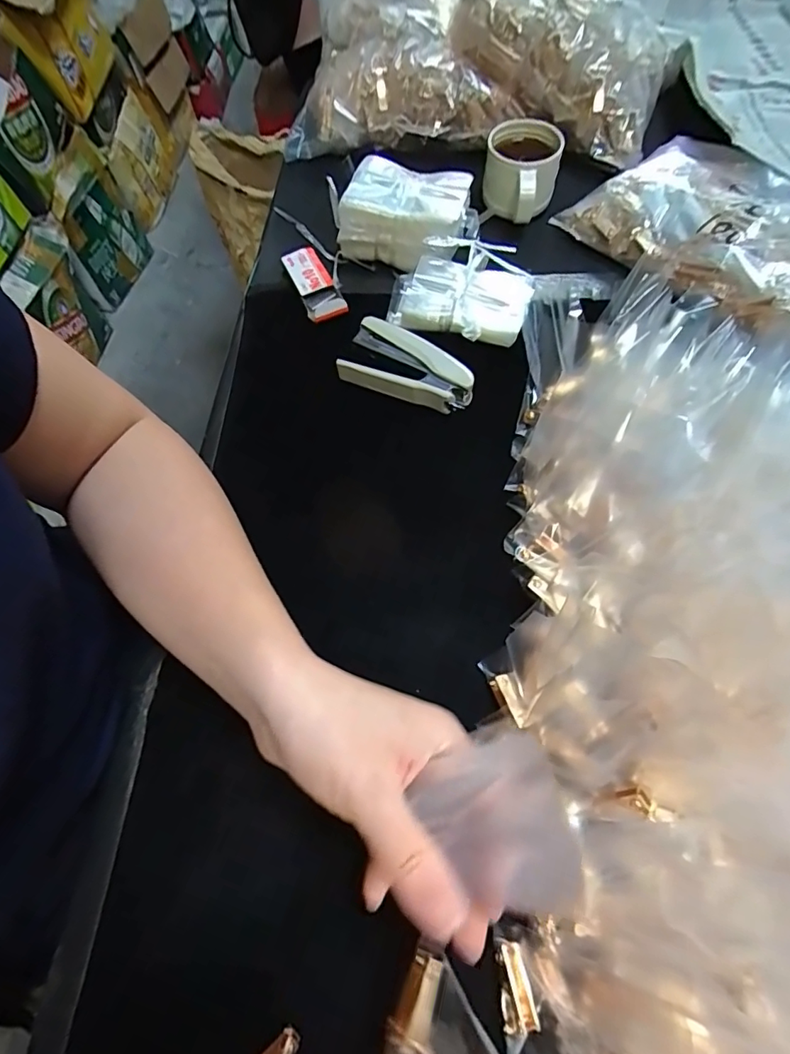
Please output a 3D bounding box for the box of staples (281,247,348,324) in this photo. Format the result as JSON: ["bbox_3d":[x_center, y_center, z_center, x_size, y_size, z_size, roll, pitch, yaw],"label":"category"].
[{"bbox_3d":[-0.068,-0.202,0.426,0.030,0.010,0.084,-22,65,-7],"label":"box of staples"}]

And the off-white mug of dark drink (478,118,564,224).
[{"bbox_3d":[0.112,-0.315,0.455,0.063,0.054,0.075,13,66,10],"label":"off-white mug of dark drink"}]

